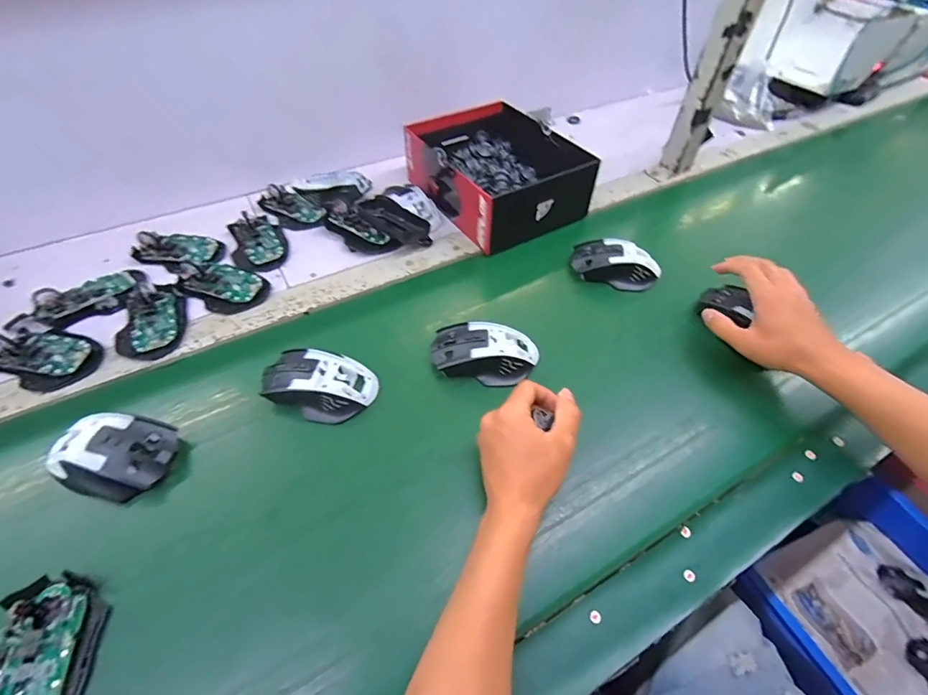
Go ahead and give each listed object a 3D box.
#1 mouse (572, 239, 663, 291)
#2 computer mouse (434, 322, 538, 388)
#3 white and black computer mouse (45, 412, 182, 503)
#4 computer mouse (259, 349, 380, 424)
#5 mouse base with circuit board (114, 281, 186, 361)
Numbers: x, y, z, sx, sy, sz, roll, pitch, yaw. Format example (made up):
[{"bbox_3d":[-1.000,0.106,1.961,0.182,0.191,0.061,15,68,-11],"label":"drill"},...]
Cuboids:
[{"bbox_3d":[0.199,-0.108,0.573,0.111,0.044,0.056,19,54,13],"label":"mouse"},{"bbox_3d":[0.024,0.004,0.474,0.112,0.033,0.061,2,52,0],"label":"computer mouse"},{"bbox_3d":[-0.317,0.094,0.394,0.098,0.034,0.070,11,53,7],"label":"white and black computer mouse"},{"bbox_3d":[-0.150,0.036,0.447,0.111,0.044,0.066,14,53,9],"label":"computer mouse"},{"bbox_3d":[-0.365,-0.037,0.507,0.065,0.025,0.116,-9,52,-15],"label":"mouse base with circuit board"}]

